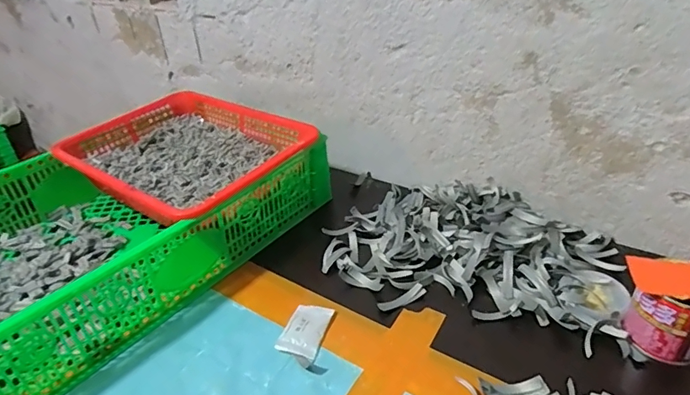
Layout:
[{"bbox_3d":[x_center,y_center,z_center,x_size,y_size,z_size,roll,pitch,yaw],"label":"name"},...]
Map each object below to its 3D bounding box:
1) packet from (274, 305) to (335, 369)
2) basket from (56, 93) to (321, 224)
[{"bbox_3d":[-0.040,0.135,0.469,0.039,0.011,0.075,8,34,16],"label":"packet"},{"bbox_3d":[-0.208,-0.052,0.633,0.298,0.068,0.238,20,39,31],"label":"basket"}]

